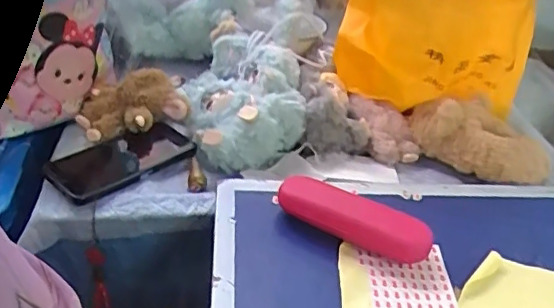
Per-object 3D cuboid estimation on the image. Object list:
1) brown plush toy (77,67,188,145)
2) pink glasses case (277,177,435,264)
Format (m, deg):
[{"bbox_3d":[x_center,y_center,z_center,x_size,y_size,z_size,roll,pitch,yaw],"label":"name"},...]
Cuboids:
[{"bbox_3d":[-0.175,-0.064,0.694,0.129,0.059,0.094,-9,36,-20],"label":"brown plush toy"},{"bbox_3d":[0.075,0.063,0.546,0.146,0.042,0.046,19,36,19],"label":"pink glasses case"}]

